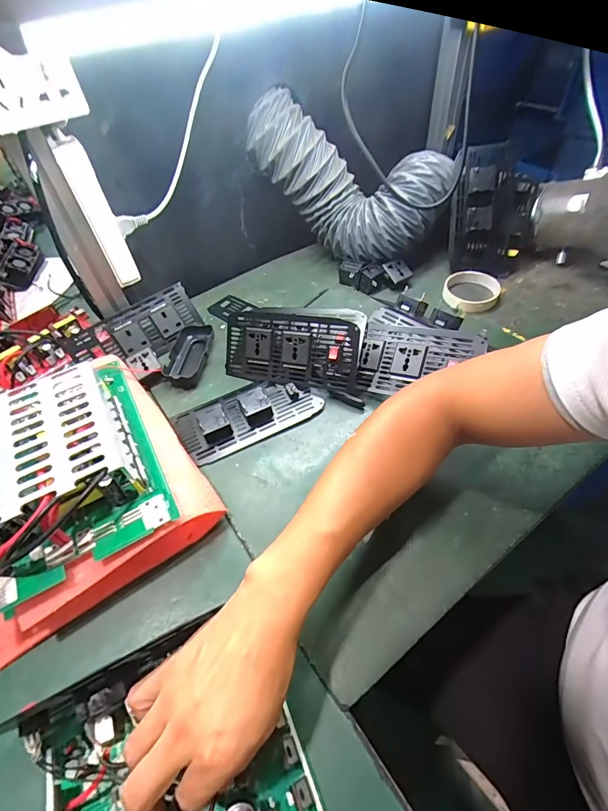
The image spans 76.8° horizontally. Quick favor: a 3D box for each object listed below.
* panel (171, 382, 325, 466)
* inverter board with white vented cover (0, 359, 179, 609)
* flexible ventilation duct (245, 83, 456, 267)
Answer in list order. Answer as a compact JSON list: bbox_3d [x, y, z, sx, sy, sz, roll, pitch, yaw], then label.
[{"bbox_3d":[-0.073,0.006,0.493,0.178,0.028,0.093,-23,52,-13],"label":"panel"},{"bbox_3d":[-0.251,0.048,0.386,0.179,0.061,0.239,-23,52,-15],"label":"inverter board with white vented cover"},{"bbox_3d":[0.065,-0.363,0.635,0.318,0.164,0.127,25,53,-6],"label":"flexible ventilation duct"}]

